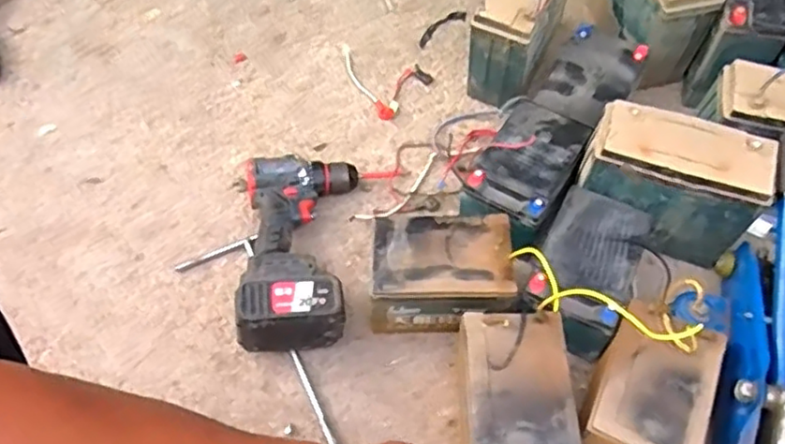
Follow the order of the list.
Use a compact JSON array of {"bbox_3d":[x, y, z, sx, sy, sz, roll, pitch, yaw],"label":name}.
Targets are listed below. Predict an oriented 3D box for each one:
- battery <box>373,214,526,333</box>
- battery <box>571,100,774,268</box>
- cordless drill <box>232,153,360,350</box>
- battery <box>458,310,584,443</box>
[{"bbox_3d":[0.054,0.062,0.735,0.153,0.107,0.105,1,54,-1],"label":"battery"},{"bbox_3d":[0.304,-0.042,0.745,0.184,0.144,0.086,15,55,8],"label":"battery"},{"bbox_3d":[-0.106,0.024,0.763,0.137,0.086,0.245,-4,57,-4],"label":"cordless drill"},{"bbox_3d":[0.116,0.180,0.650,0.101,0.106,0.156,-1,54,-3],"label":"battery"}]

